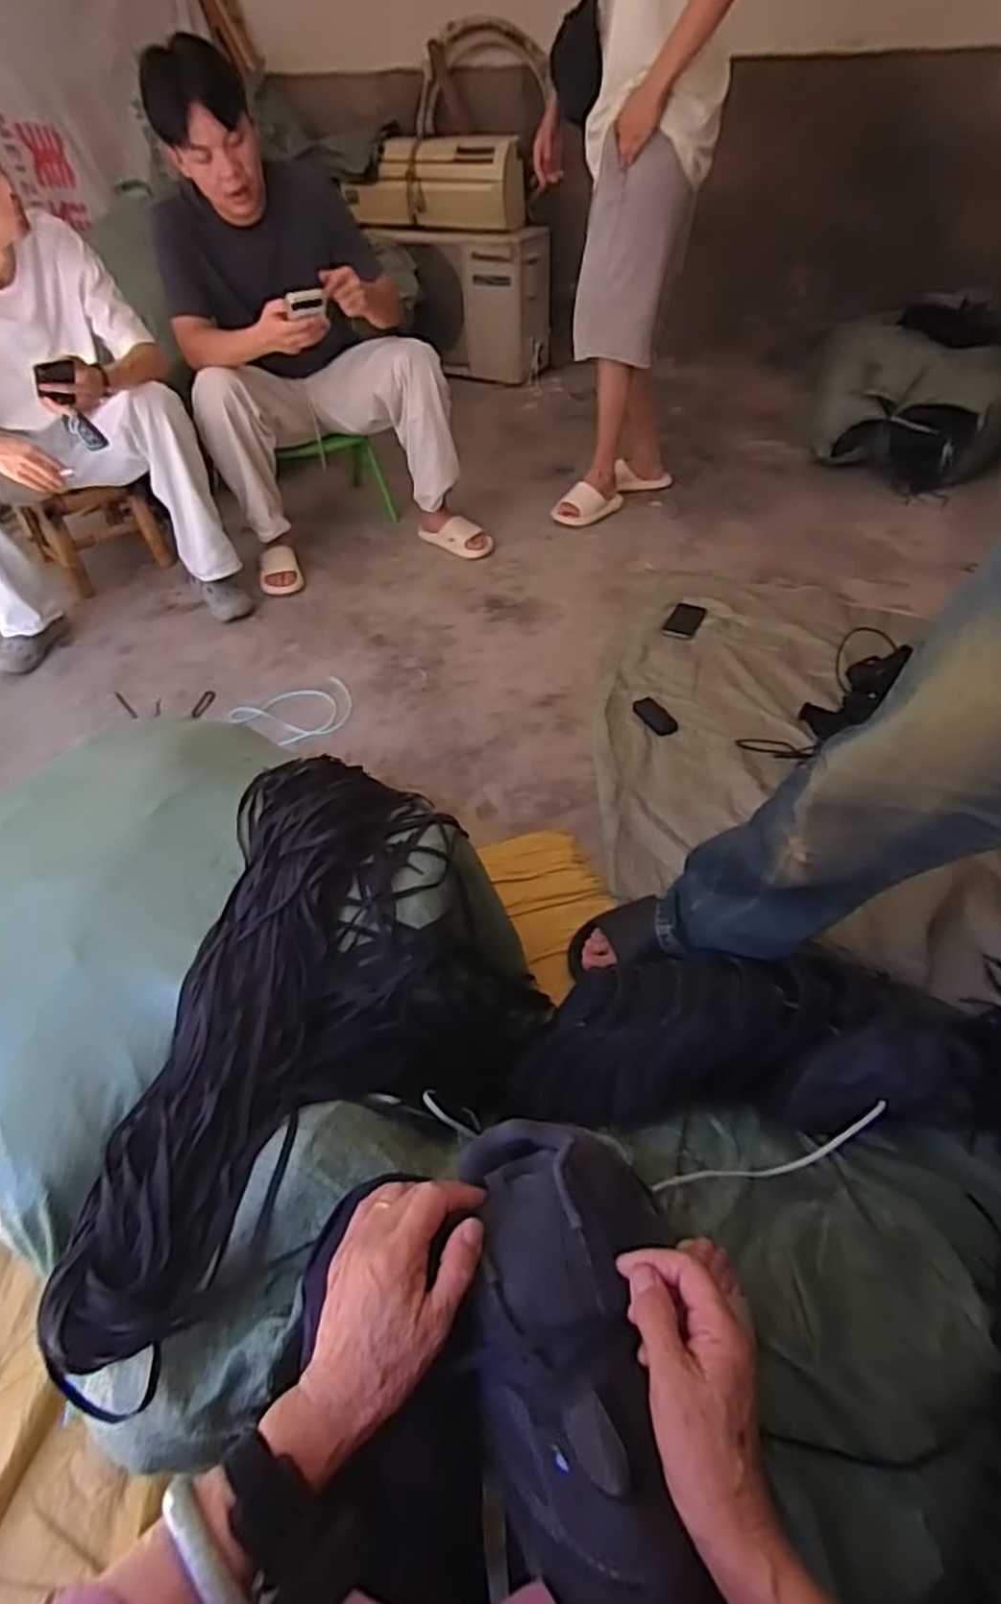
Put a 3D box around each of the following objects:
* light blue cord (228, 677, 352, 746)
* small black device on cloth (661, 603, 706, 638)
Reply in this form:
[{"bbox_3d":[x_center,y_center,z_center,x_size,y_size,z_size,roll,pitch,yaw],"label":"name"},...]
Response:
[{"bbox_3d":[-0.448,-0.191,1.574,0.259,0.013,0.187,-20,48,-22],"label":"light blue cord"},{"bbox_3d":[0.465,-0.457,1.819,0.082,0.010,0.158,19,50,20],"label":"small black device on cloth"}]

